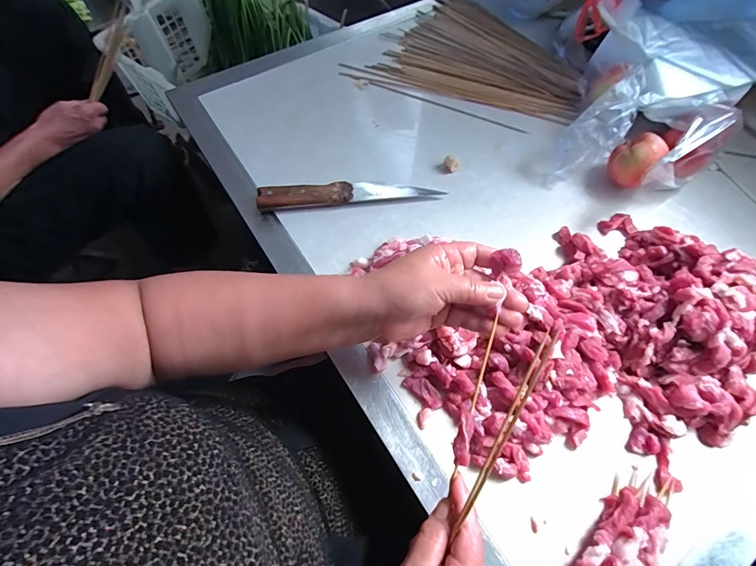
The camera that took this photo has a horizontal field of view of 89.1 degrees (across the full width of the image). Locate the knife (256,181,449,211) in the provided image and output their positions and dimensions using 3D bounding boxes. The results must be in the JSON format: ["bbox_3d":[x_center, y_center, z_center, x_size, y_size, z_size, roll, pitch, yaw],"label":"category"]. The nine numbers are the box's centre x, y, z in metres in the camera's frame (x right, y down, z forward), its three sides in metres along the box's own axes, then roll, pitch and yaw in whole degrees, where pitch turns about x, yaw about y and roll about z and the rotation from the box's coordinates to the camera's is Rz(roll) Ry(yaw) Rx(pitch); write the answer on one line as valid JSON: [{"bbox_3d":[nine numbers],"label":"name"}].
[{"bbox_3d":[-0.036,-0.118,0.503,0.232,0.025,0.029,-6,64,-4],"label":"knife"}]

